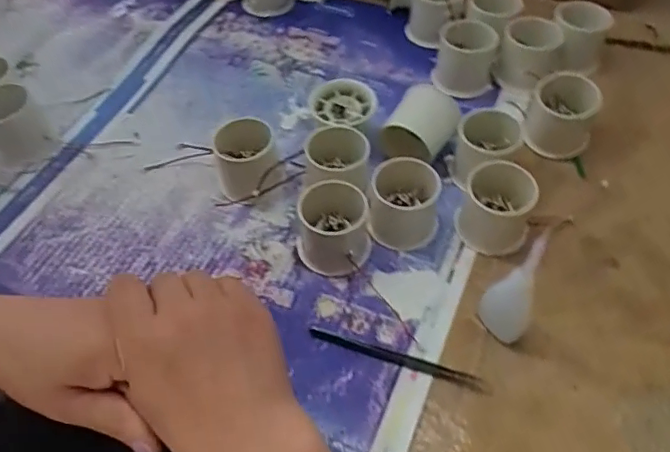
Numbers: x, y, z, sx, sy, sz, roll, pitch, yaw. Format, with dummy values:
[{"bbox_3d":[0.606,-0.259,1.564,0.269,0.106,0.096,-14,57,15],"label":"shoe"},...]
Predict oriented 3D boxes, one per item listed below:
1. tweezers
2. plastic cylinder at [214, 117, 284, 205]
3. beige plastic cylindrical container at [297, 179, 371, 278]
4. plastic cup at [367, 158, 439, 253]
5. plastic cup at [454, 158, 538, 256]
[{"bbox_3d":[0.043,0.091,0.392,0.123,0.006,0.010,14,54,13],"label":"tweezers"},{"bbox_3d":[-0.072,-0.055,0.472,0.049,0.047,0.052,-17,53,-9],"label":"plastic cylinder"},{"bbox_3d":[-0.002,0.002,0.434,0.054,0.049,0.053,-2,52,2],"label":"beige plastic cylindrical container"},{"bbox_3d":[0.053,-0.017,0.445,0.054,0.049,0.052,-2,52,2],"label":"plastic cup"},{"bbox_3d":[0.125,-0.018,0.443,0.053,0.044,0.057,-2,52,2],"label":"plastic cup"}]

